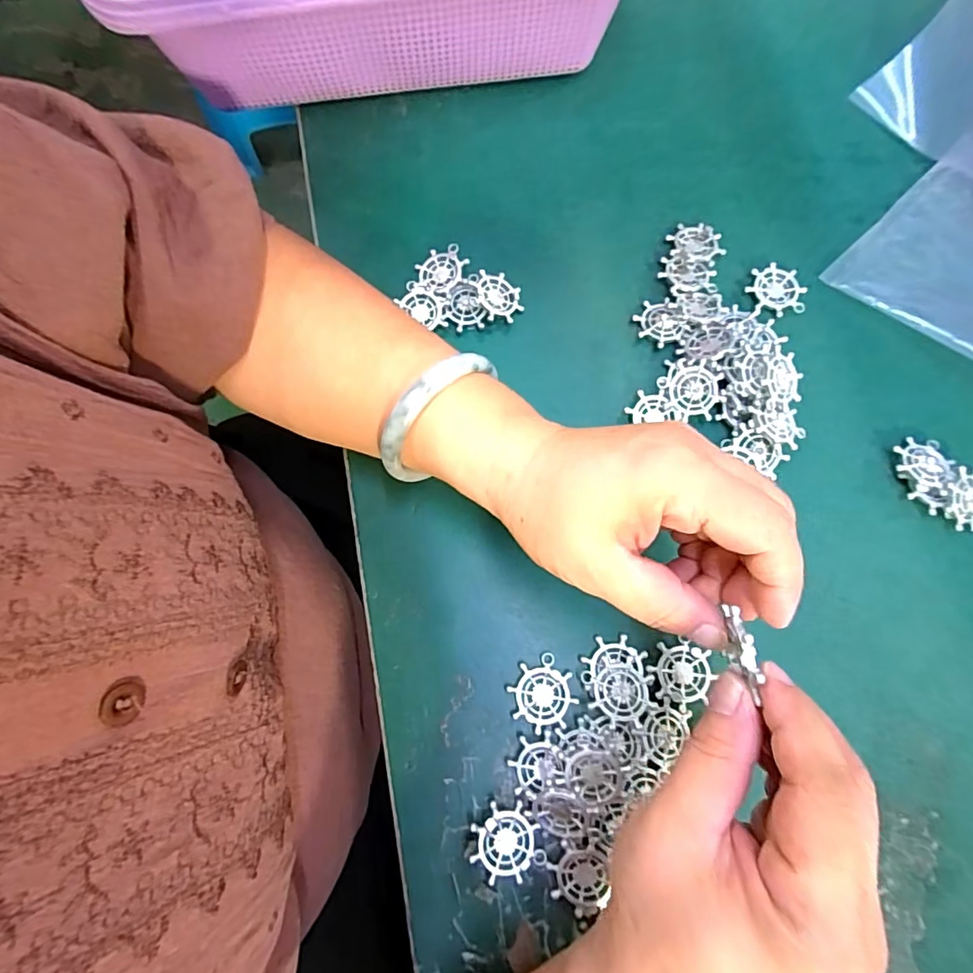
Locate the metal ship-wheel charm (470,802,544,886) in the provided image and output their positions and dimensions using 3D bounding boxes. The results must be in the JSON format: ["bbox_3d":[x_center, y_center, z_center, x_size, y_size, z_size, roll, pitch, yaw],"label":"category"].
[{"bbox_3d":[0.010,0.159,0.237,0.032,0.004,0.030,2,75,-9],"label":"metal ship-wheel charm"}]

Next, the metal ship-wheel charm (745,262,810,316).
[{"bbox_3d":[0.169,-0.114,0.307,0.032,0.004,0.032,0,76,0],"label":"metal ship-wheel charm"}]

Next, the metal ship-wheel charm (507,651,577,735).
[{"bbox_3d":[0.027,0.100,0.254,0.030,0.005,0.032,-12,76,-3],"label":"metal ship-wheel charm"}]

